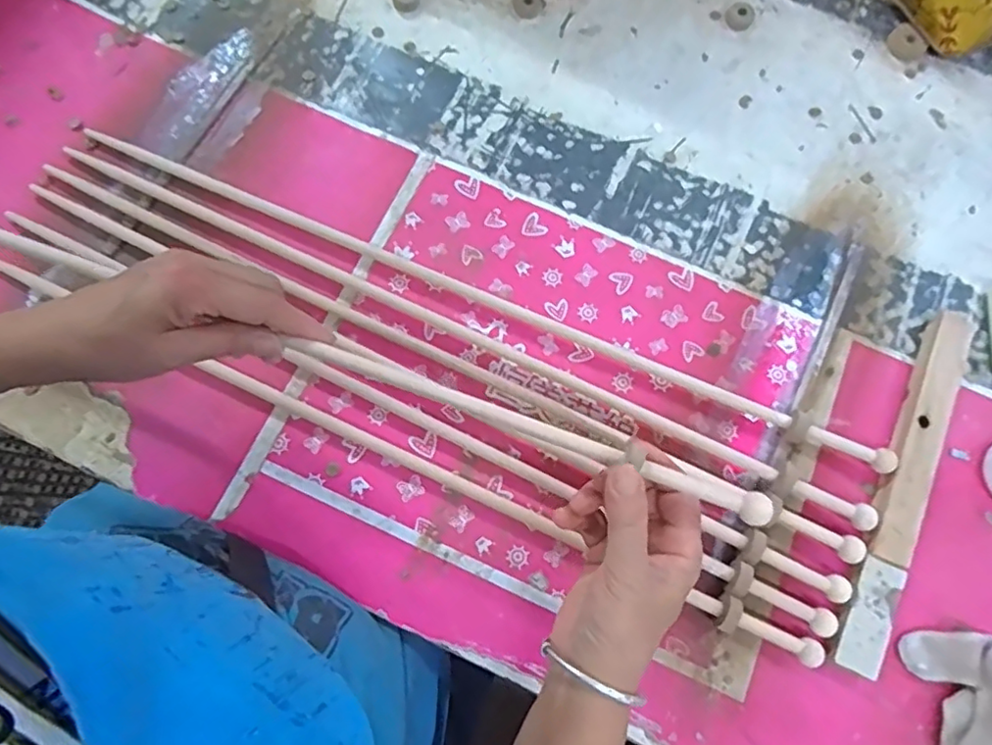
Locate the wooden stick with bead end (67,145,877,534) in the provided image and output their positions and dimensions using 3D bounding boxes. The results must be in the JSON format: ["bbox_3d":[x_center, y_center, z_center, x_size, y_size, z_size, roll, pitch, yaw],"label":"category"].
[{"bbox_3d":[-0.033,-0.038,0.472,0.692,0.021,0.017,26,77,5],"label":"wooden stick with bead end"}]

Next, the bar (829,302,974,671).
[{"bbox_3d":[0.315,0.081,0.451,0.031,0.019,0.290,26,77,5],"label":"bar"}]

